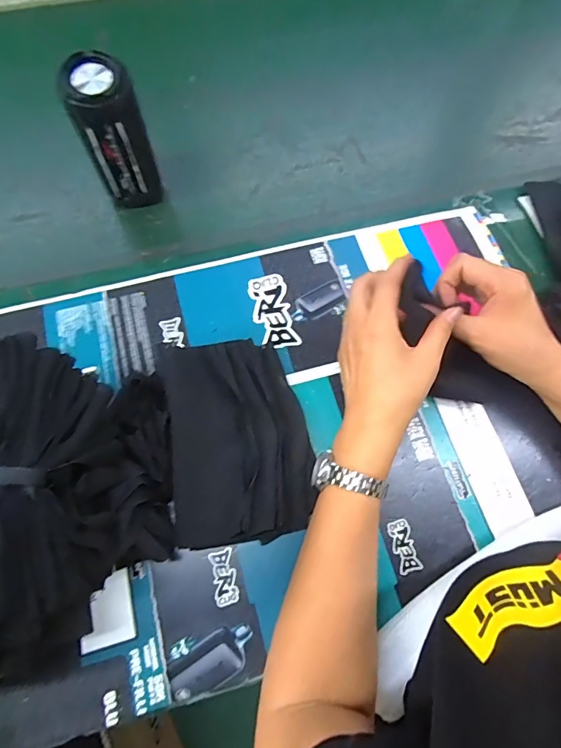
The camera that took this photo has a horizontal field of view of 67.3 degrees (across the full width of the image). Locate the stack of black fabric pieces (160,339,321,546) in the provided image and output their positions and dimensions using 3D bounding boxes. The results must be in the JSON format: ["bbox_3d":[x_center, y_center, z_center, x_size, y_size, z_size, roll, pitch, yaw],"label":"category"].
[{"bbox_3d":[-0.035,0.051,0.366,0.112,0.044,0.169,-9,68,-3],"label":"stack of black fabric pieces"}]

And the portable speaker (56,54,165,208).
[{"bbox_3d":[-0.164,-0.233,0.429,0.057,0.144,0.046,-7,69,-5],"label":"portable speaker"}]

